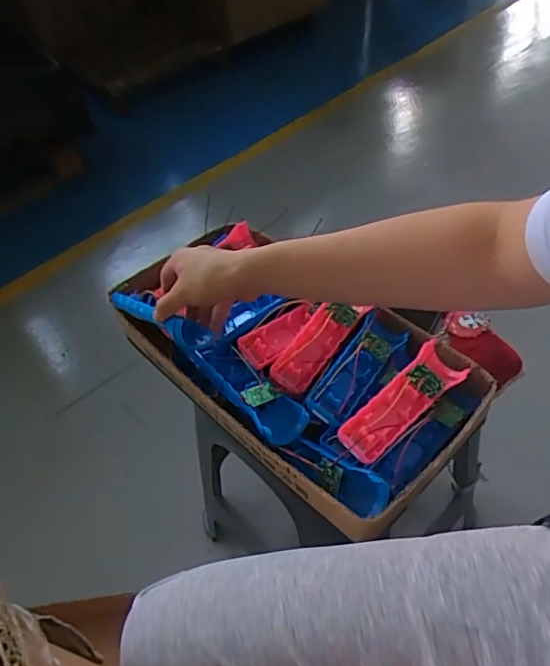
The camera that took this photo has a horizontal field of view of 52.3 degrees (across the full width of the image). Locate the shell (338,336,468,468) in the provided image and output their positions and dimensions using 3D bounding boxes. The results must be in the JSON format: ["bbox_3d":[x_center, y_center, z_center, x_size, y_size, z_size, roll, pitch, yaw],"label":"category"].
[{"bbox_3d":[0.128,0.069,0.565,0.155,0.028,0.043,-36,55,-24],"label":"shell"}]

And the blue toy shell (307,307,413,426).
[{"bbox_3d":[0.089,0.035,0.609,0.047,0.039,0.154,27,57,26],"label":"blue toy shell"}]

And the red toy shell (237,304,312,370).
[{"bbox_3d":[0.005,0.003,0.651,0.093,0.024,0.044,-28,52,-18],"label":"red toy shell"}]

